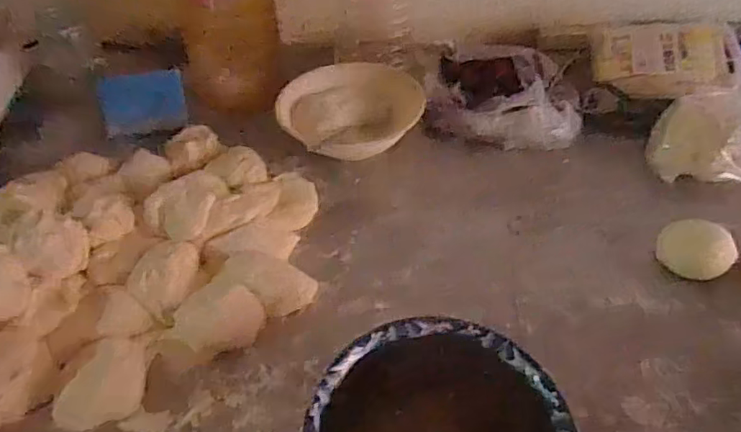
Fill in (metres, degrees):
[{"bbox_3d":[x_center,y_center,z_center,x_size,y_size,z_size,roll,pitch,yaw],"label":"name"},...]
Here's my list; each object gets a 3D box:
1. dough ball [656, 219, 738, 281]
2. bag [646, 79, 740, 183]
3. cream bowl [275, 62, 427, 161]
[{"bbox_3d":[0.296,0.034,0.504,0.064,0.039,0.051,20,49,21],"label":"dough ball"},{"bbox_3d":[0.436,-0.090,0.601,0.252,0.090,0.108,-5,45,-2],"label":"bag"},{"bbox_3d":[-0.022,-0.117,0.661,0.170,0.062,0.141,-6,45,-4],"label":"cream bowl"}]

